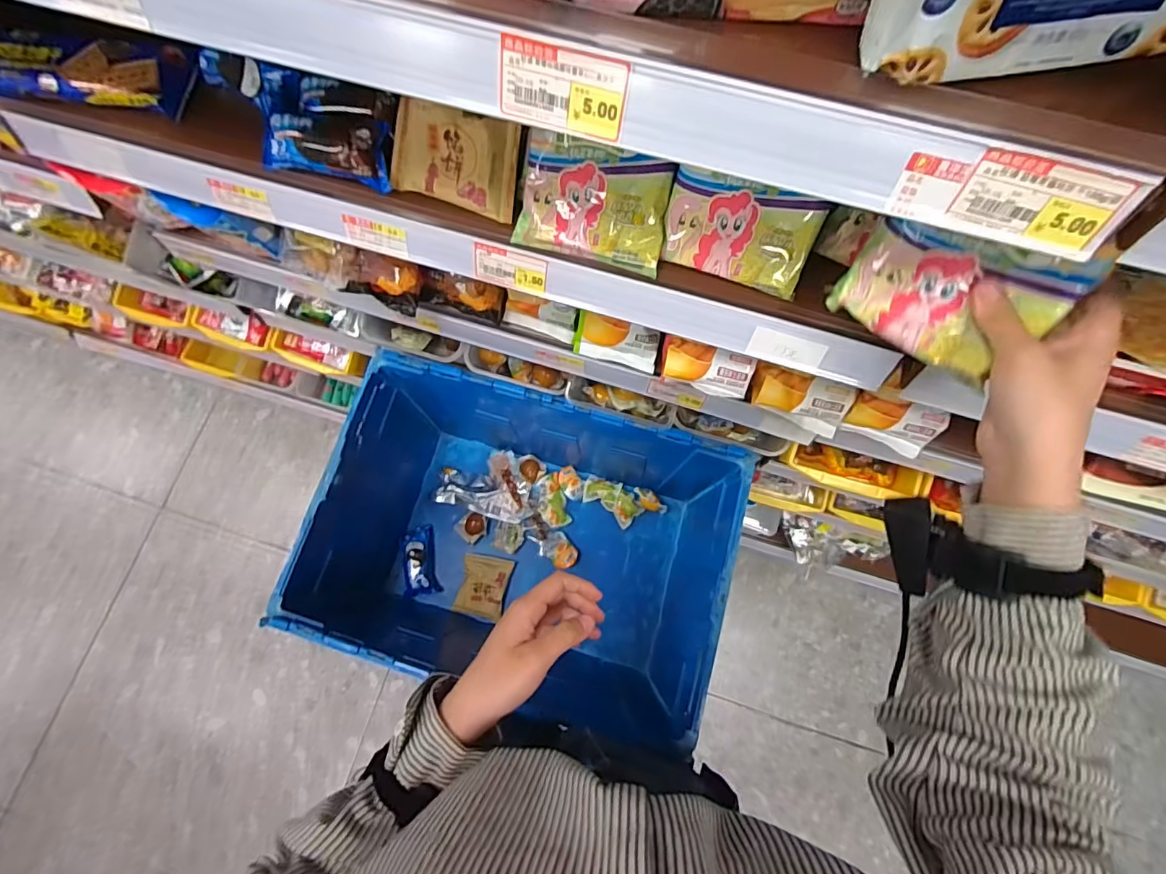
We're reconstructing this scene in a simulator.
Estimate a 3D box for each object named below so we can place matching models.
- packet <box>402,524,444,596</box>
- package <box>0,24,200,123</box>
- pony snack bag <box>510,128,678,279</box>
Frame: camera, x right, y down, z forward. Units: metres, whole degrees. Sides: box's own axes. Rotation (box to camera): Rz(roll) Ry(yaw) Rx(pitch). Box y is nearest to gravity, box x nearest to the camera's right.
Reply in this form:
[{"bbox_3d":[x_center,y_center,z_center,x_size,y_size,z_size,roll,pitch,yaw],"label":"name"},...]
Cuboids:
[{"bbox_3d":[-0.295,0.224,0.937,0.057,0.020,0.120,-13,76,-2],"label":"packet"},{"bbox_3d":[-0.477,-0.351,0.486,0.200,0.029,0.070,8,76,3],"label":"package"},{"bbox_3d":[0.011,-0.199,0.443,0.123,0.035,0.088,15,113,5],"label":"pony snack bag"}]

